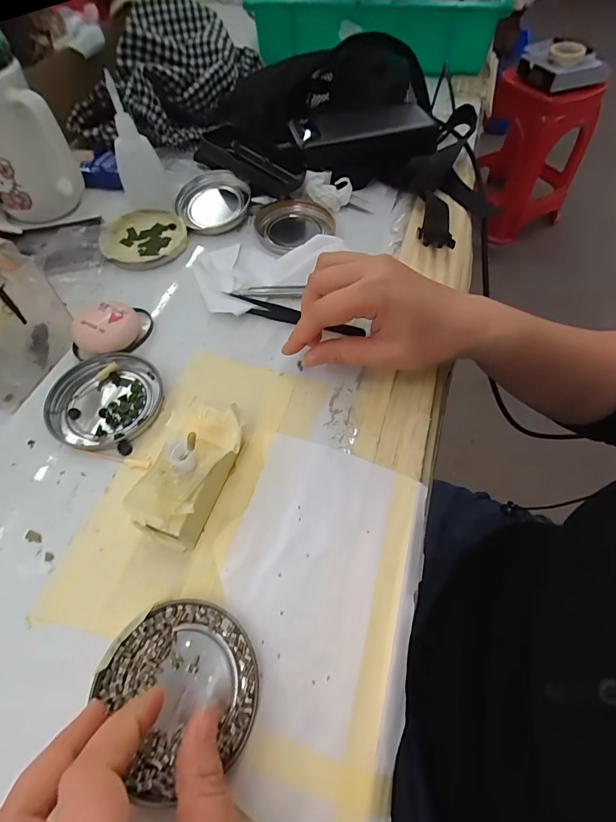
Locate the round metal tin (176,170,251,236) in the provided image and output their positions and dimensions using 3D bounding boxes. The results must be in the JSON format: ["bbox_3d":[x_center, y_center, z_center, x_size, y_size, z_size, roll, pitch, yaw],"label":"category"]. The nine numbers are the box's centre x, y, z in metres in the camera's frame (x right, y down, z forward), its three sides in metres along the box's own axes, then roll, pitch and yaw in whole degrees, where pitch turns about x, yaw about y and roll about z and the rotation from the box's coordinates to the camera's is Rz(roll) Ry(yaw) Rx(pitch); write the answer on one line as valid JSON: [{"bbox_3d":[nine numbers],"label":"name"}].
[{"bbox_3d":[-0.102,-0.215,0.391,0.073,0.022,0.073,0,59,-1],"label":"round metal tin"}]

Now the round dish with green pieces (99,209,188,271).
[{"bbox_3d":[-0.158,-0.166,0.374,0.077,0.012,0.078,0,59,-1],"label":"round dish with green pieces"}]

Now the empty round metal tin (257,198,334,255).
[{"bbox_3d":[-0.015,-0.181,0.389,0.077,0.020,0.074,11,60,6],"label":"empty round metal tin"}]

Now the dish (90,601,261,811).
[{"bbox_3d":[-0.062,0.136,0.194,0.070,0.011,0.074,0,59,-1],"label":"dish"}]

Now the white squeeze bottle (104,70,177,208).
[{"bbox_3d":[-0.165,-0.247,0.365,0.045,0.102,0.037,-17,61,-10],"label":"white squeeze bottle"}]

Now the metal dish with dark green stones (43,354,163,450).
[{"bbox_3d":[-0.149,-0.008,0.281,0.077,0.007,0.075,0,59,1],"label":"metal dish with dark green stones"}]

